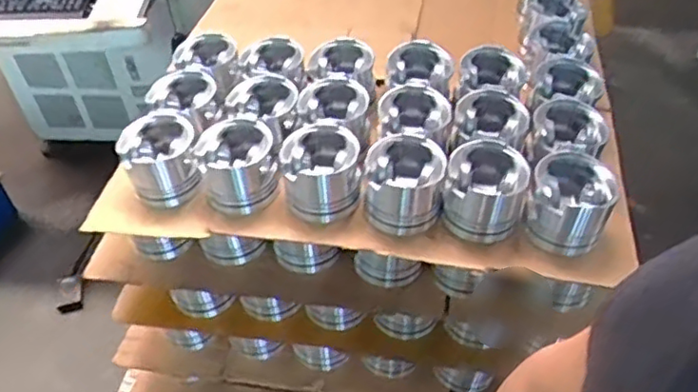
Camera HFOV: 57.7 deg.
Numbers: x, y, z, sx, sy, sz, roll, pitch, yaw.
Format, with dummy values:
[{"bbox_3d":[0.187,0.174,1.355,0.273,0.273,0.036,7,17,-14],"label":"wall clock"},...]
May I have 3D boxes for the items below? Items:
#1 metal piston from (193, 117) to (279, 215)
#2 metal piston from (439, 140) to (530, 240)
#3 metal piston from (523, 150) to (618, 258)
[{"bbox_3d":[-0.164,-0.046,0.947,0.105,0.098,0.112,-6,45,-3],"label":"metal piston"},{"bbox_3d":[0.190,-0.011,0.890,0.106,0.100,0.122,8,46,11],"label":"metal piston"},{"bbox_3d":[0.311,0.007,0.893,0.107,0.093,0.127,21,49,22],"label":"metal piston"}]

